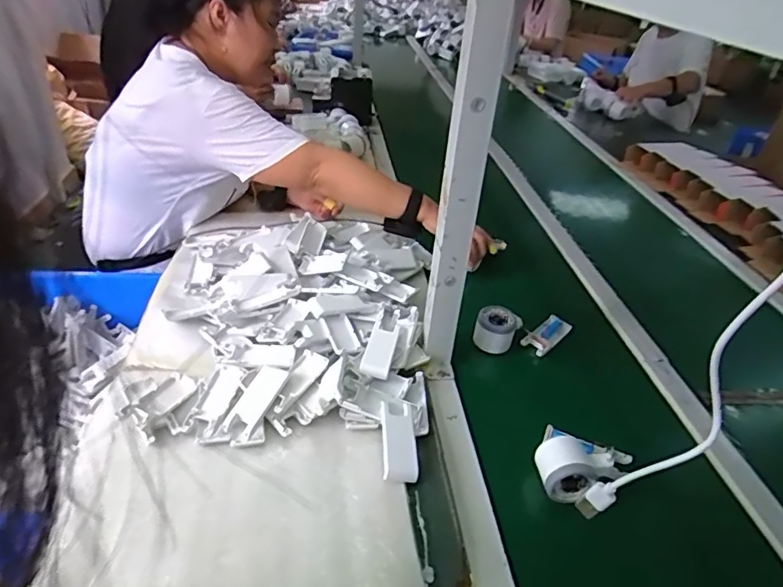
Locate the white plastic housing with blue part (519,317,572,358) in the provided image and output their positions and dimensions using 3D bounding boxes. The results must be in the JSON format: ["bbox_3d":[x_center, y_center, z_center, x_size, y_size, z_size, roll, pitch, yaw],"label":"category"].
[{"bbox_3d":[0.252,0.069,0.875,0.093,0.029,0.035,-25,44,-38],"label":"white plastic housing with blue part"}]

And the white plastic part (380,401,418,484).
[{"bbox_3d":[0.008,0.175,0.641,0.041,0.025,0.100,3,34,-5],"label":"white plastic part"}]

